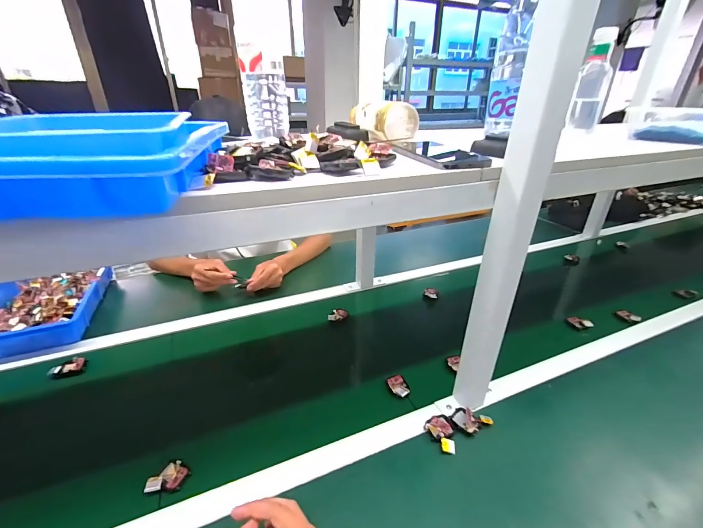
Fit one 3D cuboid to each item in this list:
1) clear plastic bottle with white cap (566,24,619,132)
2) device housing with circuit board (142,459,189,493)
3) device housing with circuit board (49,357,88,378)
[{"bbox_3d":[0.547,-0.410,0.748,0.066,0.190,0.073,16,32,28],"label":"clear plastic bottle with white cap"},{"bbox_3d":[-0.265,0.308,0.472,0.040,0.015,0.053,17,32,28],"label":"device housing with circuit board"},{"bbox_3d":[-0.570,0.211,0.663,0.060,0.028,0.021,-16,32,-28],"label":"device housing with circuit board"}]

